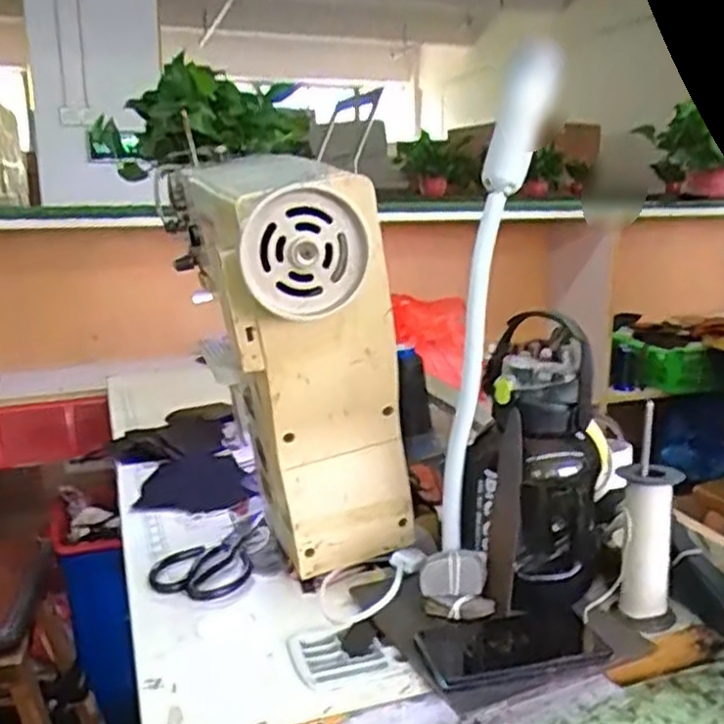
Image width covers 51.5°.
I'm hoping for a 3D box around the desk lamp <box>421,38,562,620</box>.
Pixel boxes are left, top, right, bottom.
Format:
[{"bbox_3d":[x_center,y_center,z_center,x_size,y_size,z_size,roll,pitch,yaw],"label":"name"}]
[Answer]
[{"bbox_3d":[0.110,-0.017,0.669,0.063,0.477,0.119,11,17,42],"label":"desk lamp"}]

